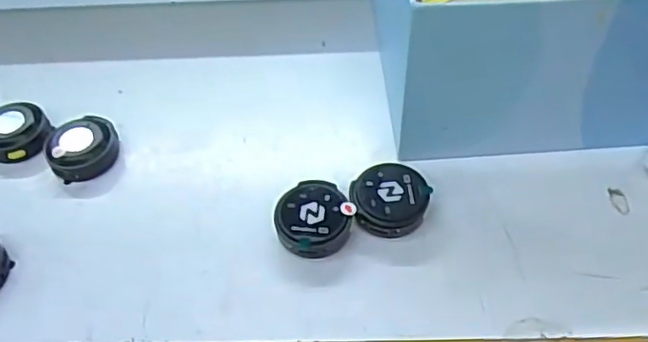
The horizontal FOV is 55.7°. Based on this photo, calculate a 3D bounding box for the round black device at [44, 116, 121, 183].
[{"bbox_3d":[-0.108,-0.013,0.273,0.030,0.012,0.035,-20,53,-13],"label":"round black device"}]

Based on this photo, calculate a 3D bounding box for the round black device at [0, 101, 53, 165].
[{"bbox_3d":[-0.143,-0.020,0.281,0.030,0.012,0.034,-25,55,-16],"label":"round black device"}]

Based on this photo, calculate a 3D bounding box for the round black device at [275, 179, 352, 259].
[{"bbox_3d":[-0.004,0.020,0.241,0.028,0.015,0.031,-8,52,-3],"label":"round black device"}]

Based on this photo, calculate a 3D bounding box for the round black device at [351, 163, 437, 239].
[{"bbox_3d":[0.027,0.012,0.246,0.031,0.014,0.029,-1,52,2],"label":"round black device"}]

